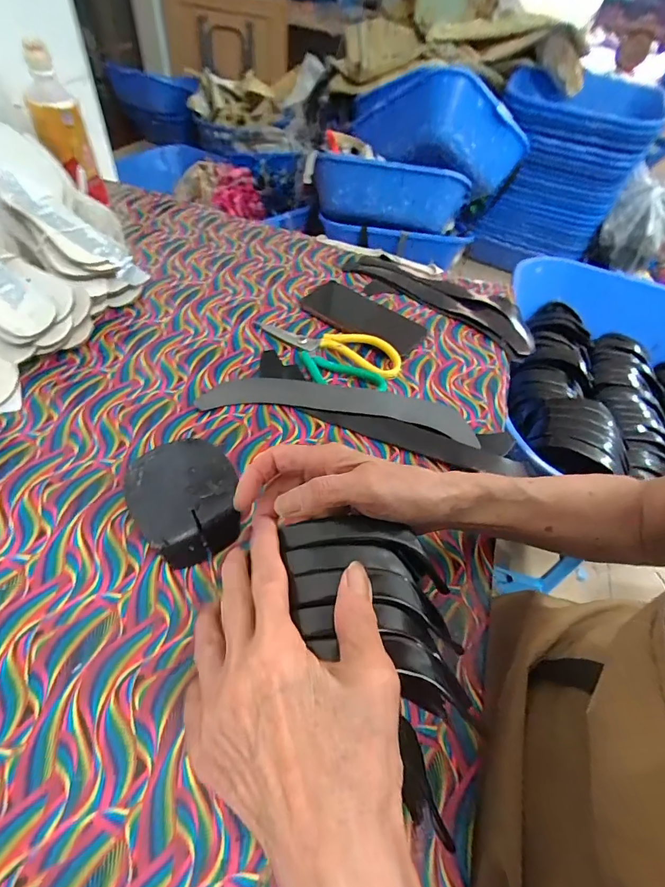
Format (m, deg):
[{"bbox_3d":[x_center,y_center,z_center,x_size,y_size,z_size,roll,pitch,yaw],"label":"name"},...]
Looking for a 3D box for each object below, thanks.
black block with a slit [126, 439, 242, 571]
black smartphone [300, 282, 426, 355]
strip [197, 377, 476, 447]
[{"bbox_3d":[-0.126,0.044,0.359,0.087,0.022,0.111,-25,57,-23],"label":"black block with a slit"},{"bbox_3d":[0.041,-0.172,0.560,0.158,0.008,0.083,26,53,15],"label":"black smartphone"},{"bbox_3d":[0.008,-0.039,0.448,0.286,0.011,0.049,7,66,0],"label":"strip"}]

